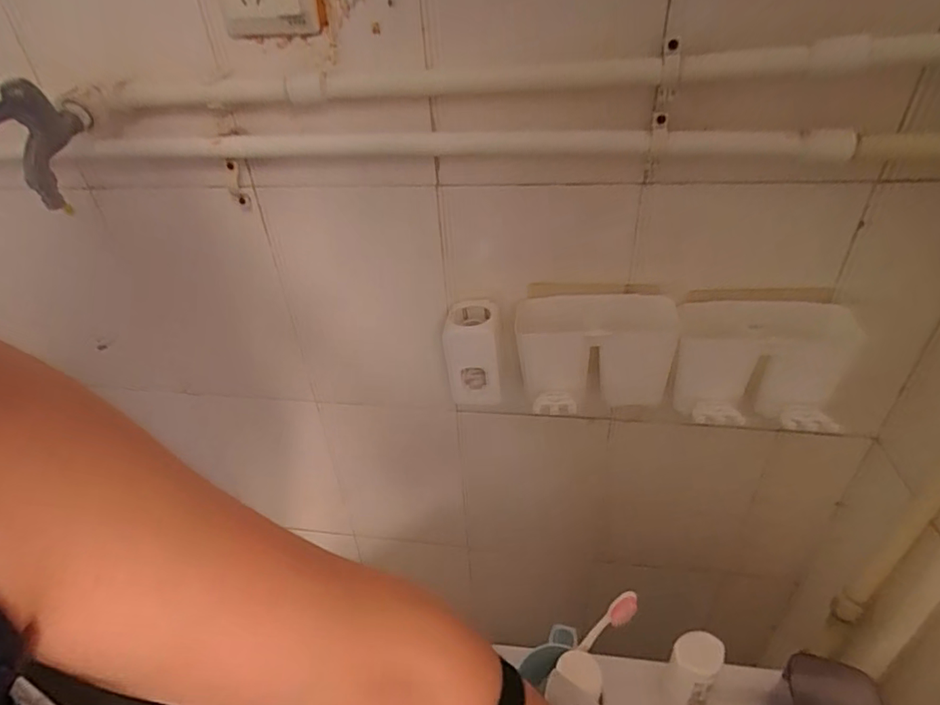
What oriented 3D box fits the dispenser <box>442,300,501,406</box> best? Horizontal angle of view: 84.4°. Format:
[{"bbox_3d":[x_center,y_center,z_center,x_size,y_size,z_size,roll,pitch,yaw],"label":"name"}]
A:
[{"bbox_3d":[0.003,0.005,0.596,0.060,0.111,0.055,-3,35,1],"label":"dispenser"}]

